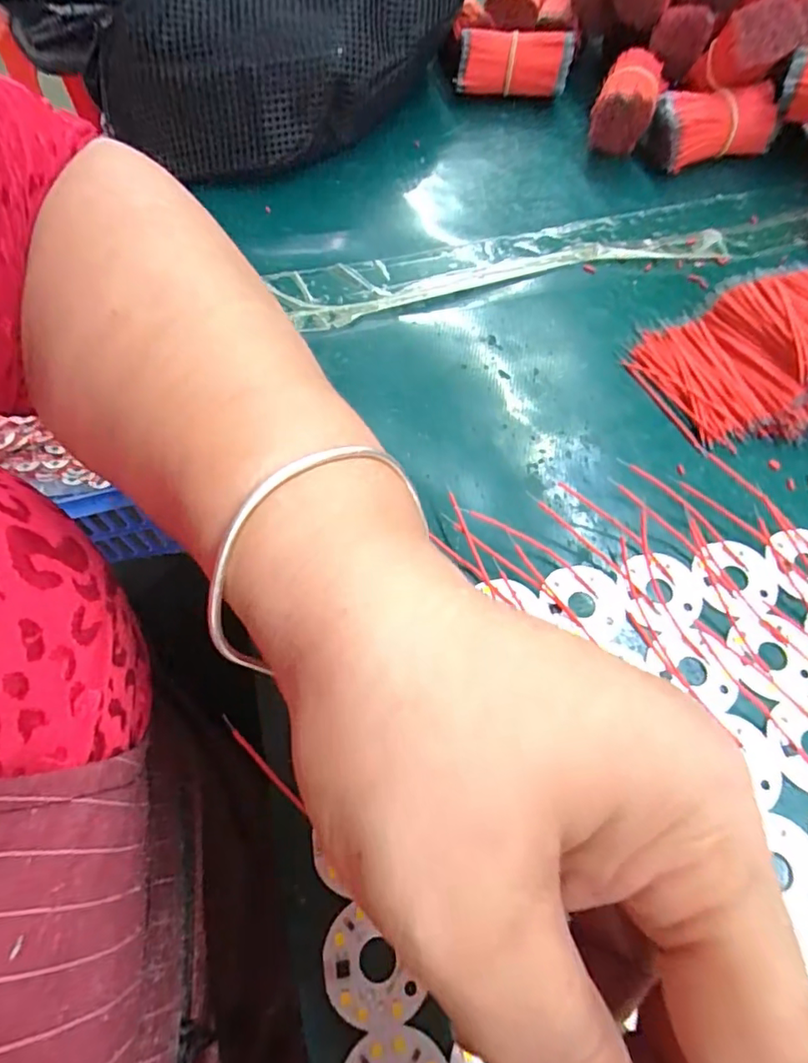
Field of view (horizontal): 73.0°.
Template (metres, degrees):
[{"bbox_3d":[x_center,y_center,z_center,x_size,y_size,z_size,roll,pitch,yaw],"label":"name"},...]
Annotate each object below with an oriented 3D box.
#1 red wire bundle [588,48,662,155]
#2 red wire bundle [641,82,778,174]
[{"bbox_3d":[0.138,-0.262,0.339,0.033,0.037,0.059,20,64,11],"label":"red wire bundle"},{"bbox_3d":[0.184,-0.241,0.328,0.069,0.034,0.026,-13,63,-6],"label":"red wire bundle"}]

